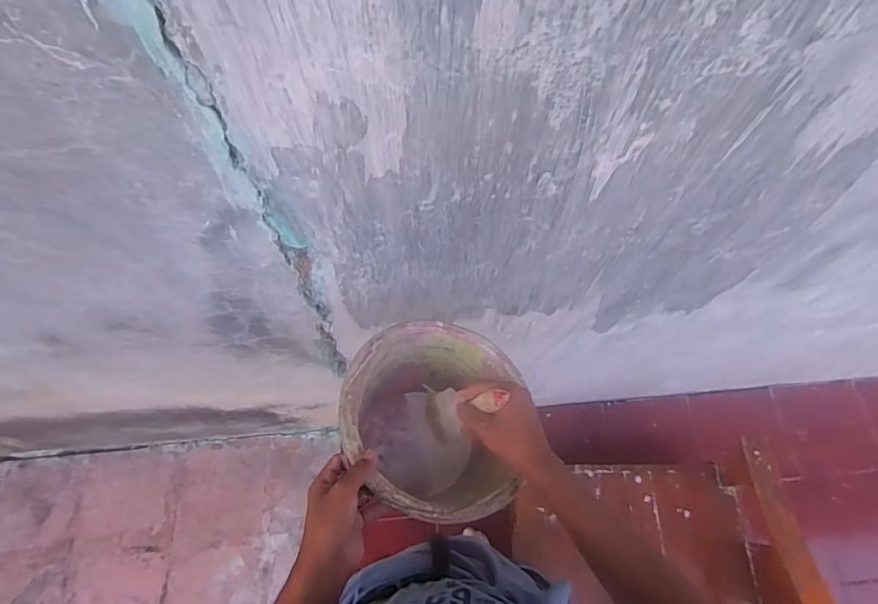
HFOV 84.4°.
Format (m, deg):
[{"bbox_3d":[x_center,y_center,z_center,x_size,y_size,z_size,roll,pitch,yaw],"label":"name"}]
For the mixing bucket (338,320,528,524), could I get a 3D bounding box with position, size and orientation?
[{"bbox_3d":[0.002,0.166,0.668,0.234,0.195,0.245,8,64,3],"label":"mixing bucket"}]

